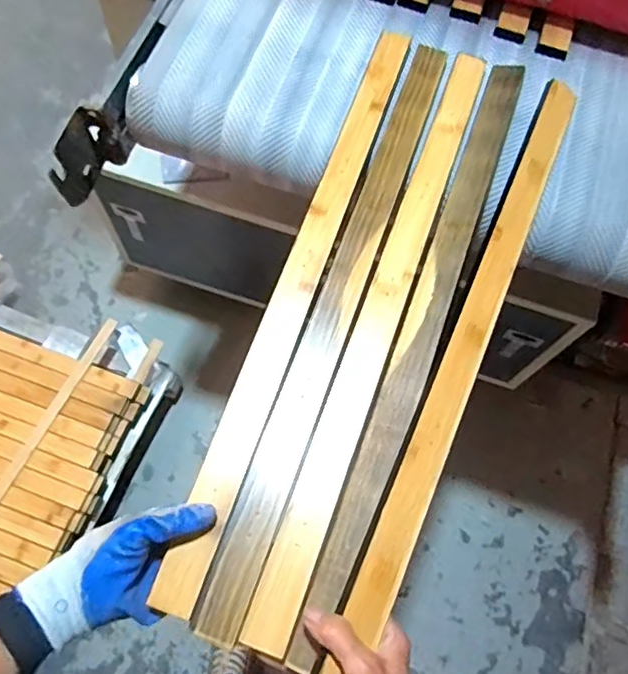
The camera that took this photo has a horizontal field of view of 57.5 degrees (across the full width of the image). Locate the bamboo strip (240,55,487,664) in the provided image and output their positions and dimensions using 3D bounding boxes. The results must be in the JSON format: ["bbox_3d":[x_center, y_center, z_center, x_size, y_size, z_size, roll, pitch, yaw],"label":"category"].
[{"bbox_3d":[0.080,-0.048,0.596,0.043,0.010,0.698,20,67,6],"label":"bamboo strip"}]

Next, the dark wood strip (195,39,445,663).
[{"bbox_3d":[0.035,-0.062,0.594,0.039,0.009,0.697,19,66,5],"label":"dark wood strip"}]

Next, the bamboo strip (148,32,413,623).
[{"bbox_3d":[-0.004,-0.082,0.606,0.040,0.011,0.705,18,67,5],"label":"bamboo strip"}]

